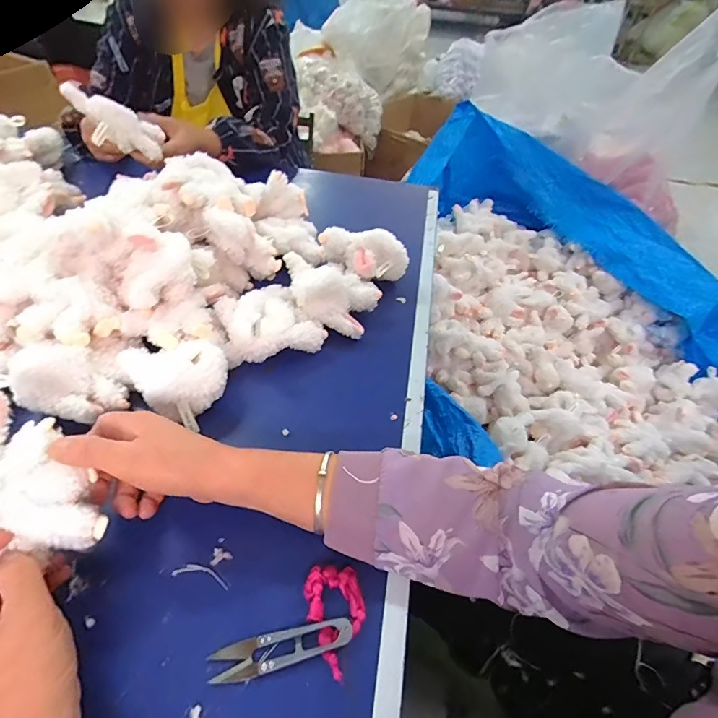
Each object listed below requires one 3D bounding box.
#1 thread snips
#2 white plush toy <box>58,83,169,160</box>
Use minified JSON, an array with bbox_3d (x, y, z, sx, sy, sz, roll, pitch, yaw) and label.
[{"bbox_3d":[-0.056,0.213,0.307,0.102,0.008,0.023,-10,50,-14],"label":"thread snips"},{"bbox_3d":[-0.365,-0.350,0.614,0.144,0.046,0.042,30,42,-25],"label":"white plush toy"}]

